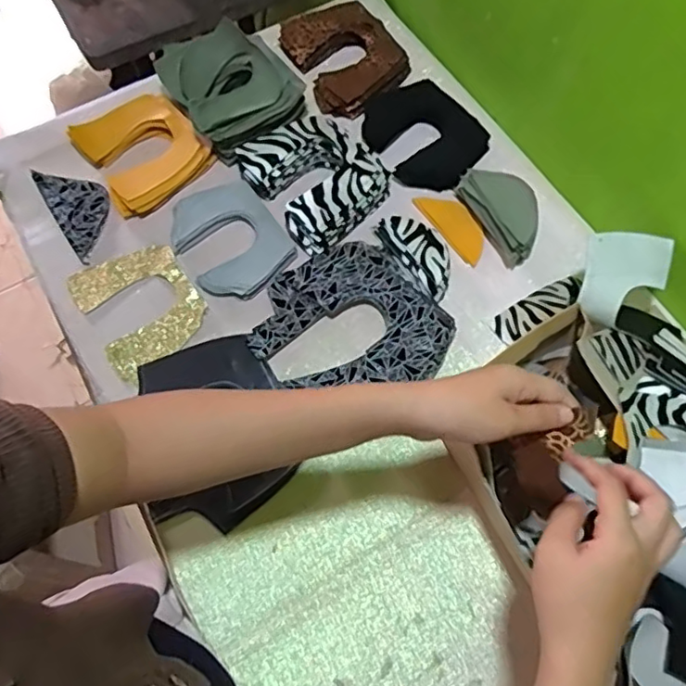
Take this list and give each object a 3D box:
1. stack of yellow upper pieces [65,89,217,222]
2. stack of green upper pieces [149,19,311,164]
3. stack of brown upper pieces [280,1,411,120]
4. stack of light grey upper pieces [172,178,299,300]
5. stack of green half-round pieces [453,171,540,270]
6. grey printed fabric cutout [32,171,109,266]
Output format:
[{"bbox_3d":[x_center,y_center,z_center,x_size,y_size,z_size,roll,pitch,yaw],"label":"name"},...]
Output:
[{"bbox_3d":[-0.253,-0.248,0.746,0.134,0.025,0.142,-34,70,-14],"label":"stack of yellow upper pieces"},{"bbox_3d":[-0.143,-0.331,0.761,0.147,0.060,0.169,-32,70,-13],"label":"stack of green upper pieces"},{"bbox_3d":[0.006,-0.397,0.812,0.140,0.034,0.169,-26,69,-11],"label":"stack of brown upper pieces"},{"bbox_3d":[-0.136,-0.124,0.699,0.114,0.017,0.153,-34,70,-14],"label":"stack of light grey upper pieces"},{"bbox_3d":[0.192,-0.158,0.698,0.062,0.039,0.131,-23,68,-10],"label":"stack of green half-round pieces"},{"bbox_3d":[-0.328,-0.173,0.732,0.067,0.010,0.149,-30,72,-13],"label":"grey printed fabric cutout"}]

